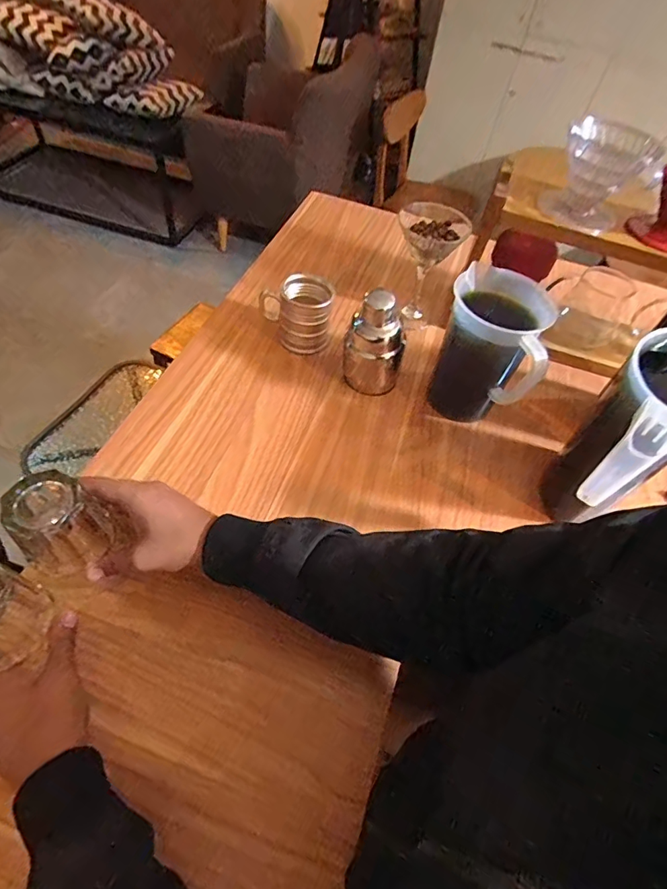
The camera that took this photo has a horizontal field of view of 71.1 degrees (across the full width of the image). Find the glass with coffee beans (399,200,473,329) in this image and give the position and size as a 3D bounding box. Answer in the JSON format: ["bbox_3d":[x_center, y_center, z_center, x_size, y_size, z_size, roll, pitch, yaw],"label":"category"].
[{"bbox_3d":[0.141,-0.268,0.707,0.091,0.160,0.106,30,58,13],"label":"glass with coffee beans"}]

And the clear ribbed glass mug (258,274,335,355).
[{"bbox_3d":[-0.051,-0.191,0.678,0.095,0.083,0.093,9,56,0],"label":"clear ribbed glass mug"}]

